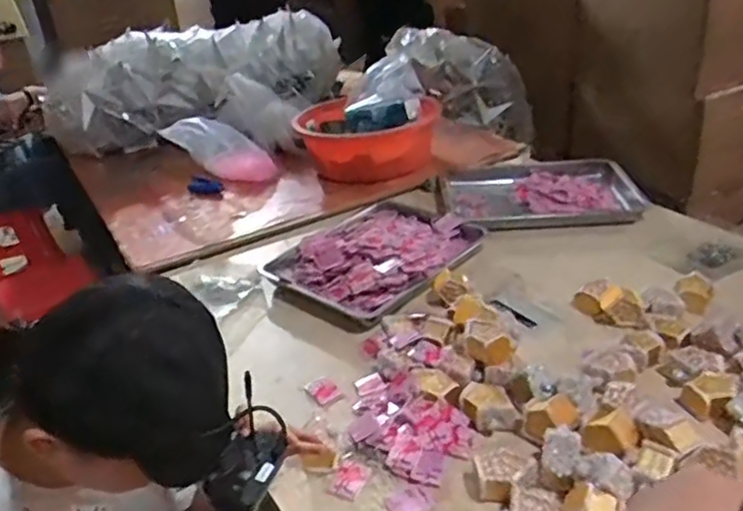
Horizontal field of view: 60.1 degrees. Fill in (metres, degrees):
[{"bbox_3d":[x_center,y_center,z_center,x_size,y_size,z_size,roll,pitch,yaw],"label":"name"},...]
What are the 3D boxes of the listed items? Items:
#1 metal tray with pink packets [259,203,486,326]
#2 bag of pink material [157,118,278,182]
[{"bbox_3d":[0.015,-0.008,1.450,0.346,0.054,0.444,20,38,39],"label":"metal tray with pink packets"},{"bbox_3d":[-0.456,-0.316,1.921,0.364,0.163,0.101,24,34,6],"label":"bag of pink material"}]

